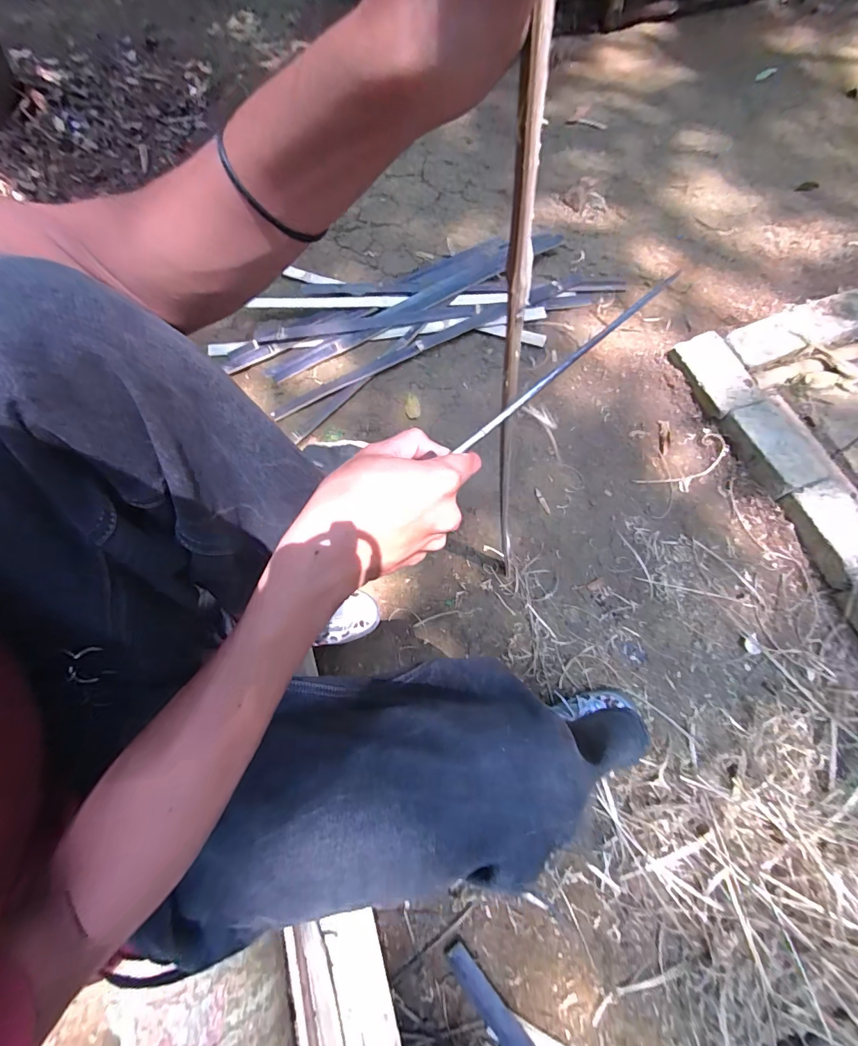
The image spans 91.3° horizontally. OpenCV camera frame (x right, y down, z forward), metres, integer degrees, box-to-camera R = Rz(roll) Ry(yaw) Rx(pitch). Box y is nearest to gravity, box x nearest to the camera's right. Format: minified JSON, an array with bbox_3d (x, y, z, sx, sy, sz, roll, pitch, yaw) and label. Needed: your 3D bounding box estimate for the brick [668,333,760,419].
[{"bbox_3d":[0.673,-0.347,0.992,0.114,0.055,0.210,-19,68,-4],"label":"brick"}]

